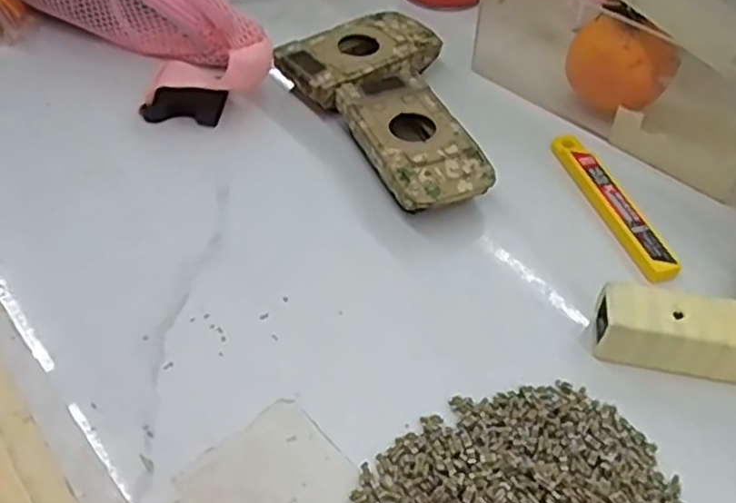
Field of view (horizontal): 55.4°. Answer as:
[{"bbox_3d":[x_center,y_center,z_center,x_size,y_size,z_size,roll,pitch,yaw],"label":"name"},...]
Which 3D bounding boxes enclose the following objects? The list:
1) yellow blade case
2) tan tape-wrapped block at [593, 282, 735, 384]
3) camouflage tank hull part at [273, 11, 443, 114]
[{"bbox_3d":[0.124,-0.026,0.359,0.017,0.007,0.105,-13,50,-13],"label":"yellow blade case"},{"bbox_3d":[0.130,0.034,0.295,0.068,0.025,0.027,10,49,7],"label":"tan tape-wrapped block"},{"bbox_3d":[-0.004,-0.115,0.422,0.095,0.024,0.052,-31,56,-26],"label":"camouflage tank hull part"}]

